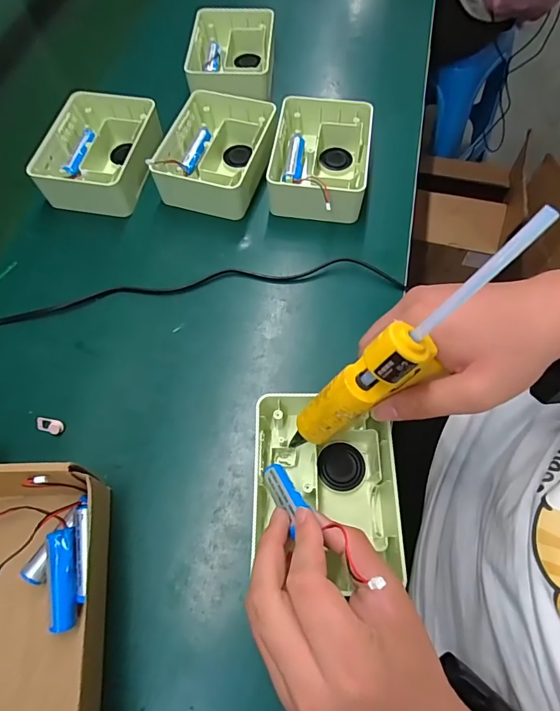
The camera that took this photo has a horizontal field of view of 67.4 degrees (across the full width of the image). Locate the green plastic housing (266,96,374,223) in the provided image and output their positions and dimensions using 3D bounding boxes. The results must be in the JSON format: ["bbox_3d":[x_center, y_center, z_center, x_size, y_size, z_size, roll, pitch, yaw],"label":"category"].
[{"bbox_3d":[0.044,-0.223,0.479,0.109,0.047,0.155,9,66,4],"label":"green plastic housing"}]

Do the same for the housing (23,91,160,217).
[{"bbox_3d":[-0.209,-0.234,0.490,0.113,0.046,0.150,12,66,5],"label":"housing"}]

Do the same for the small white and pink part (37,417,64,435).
[{"bbox_3d":[-0.204,0.062,0.371,0.024,0.007,0.012,10,66,5],"label":"small white and pink part"}]

